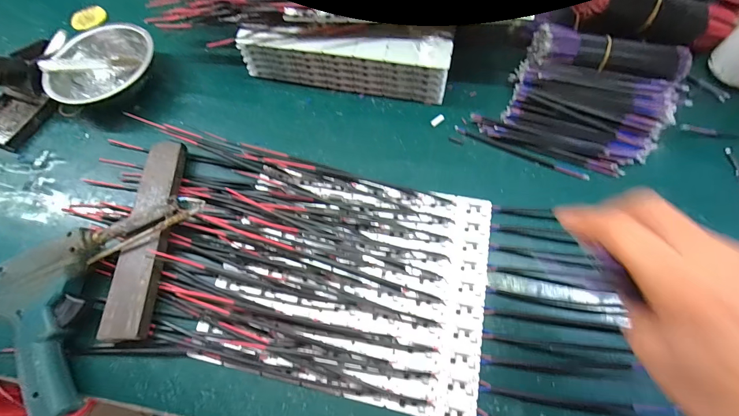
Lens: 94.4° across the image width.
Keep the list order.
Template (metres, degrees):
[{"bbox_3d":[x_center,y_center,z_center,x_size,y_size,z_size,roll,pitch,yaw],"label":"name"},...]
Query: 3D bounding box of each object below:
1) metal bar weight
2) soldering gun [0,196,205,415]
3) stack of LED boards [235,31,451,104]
[{"bbox_3d":[-0.214,0.024,0.334,0.035,0.023,0.197,-3,65,2],"label":"metal bar weight"},{"bbox_3d":[-0.265,0.077,0.308,0.128,0.037,0.233,21,68,13],"label":"soldering gun"},{"bbox_3d":[-0.030,-0.179,0.407,0.244,0.055,0.051,11,66,8],"label":"stack of LED boards"}]

